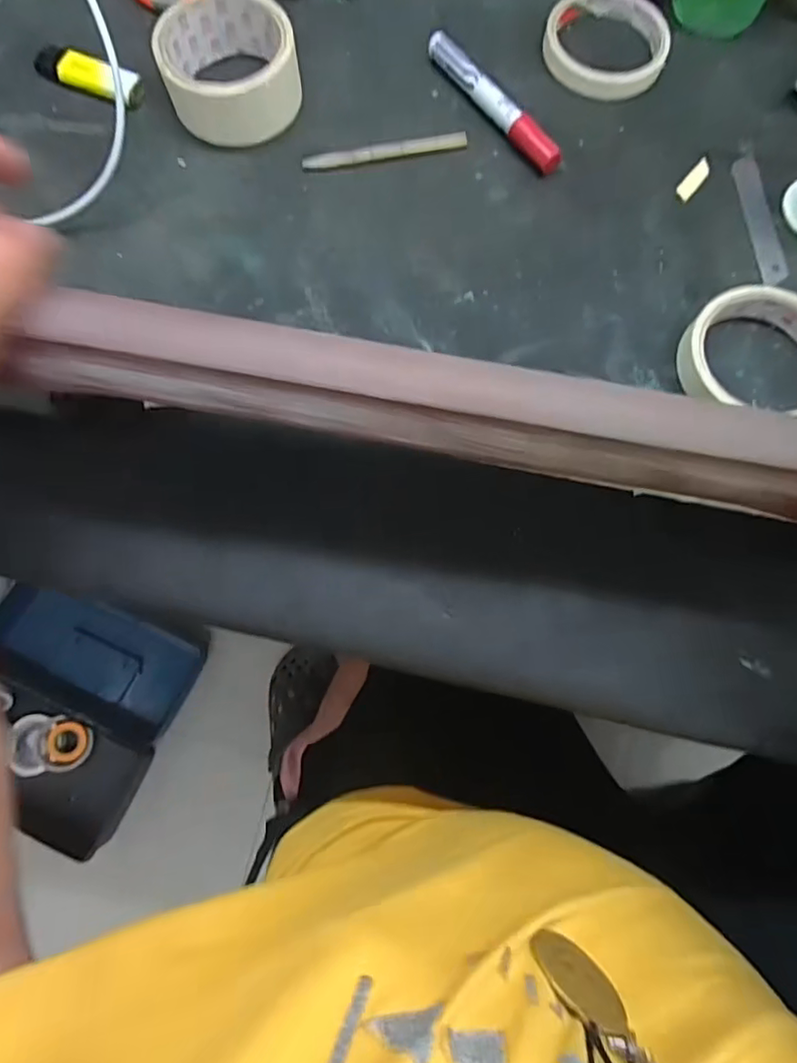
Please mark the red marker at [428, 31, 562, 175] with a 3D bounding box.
[{"bbox_3d":[0.065,-0.297,0.395,0.015,0.015,0.134,-35,79,-9],"label":"red marker"}]

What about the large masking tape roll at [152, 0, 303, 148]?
[{"bbox_3d":[-0.114,-0.316,0.388,0.088,0.037,0.087,0,76,0],"label":"large masking tape roll"}]

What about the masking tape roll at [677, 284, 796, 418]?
[{"bbox_3d":[0.217,-0.107,0.344,0.086,0.023,0.081,0,76,0],"label":"masking tape roll"}]

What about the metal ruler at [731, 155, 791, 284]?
[{"bbox_3d":[0.242,-0.210,0.381,0.018,0.005,0.100,-6,76,5],"label":"metal ruler"}]

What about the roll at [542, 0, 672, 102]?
[{"bbox_3d":[0.150,-0.352,0.411,0.089,0.013,0.096,0,76,0],"label":"roll"}]

